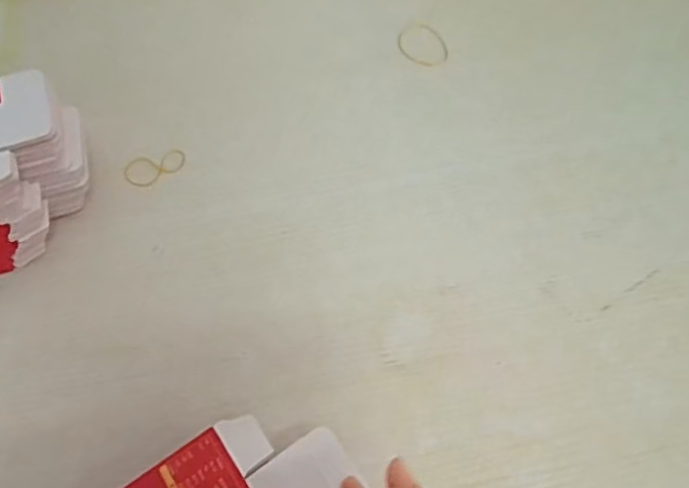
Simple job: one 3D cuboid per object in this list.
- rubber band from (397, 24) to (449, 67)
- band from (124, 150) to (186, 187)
[{"bbox_3d":[0.073,-0.183,0.538,0.040,0.004,0.056,-22,61,-12],"label":"rubber band"},{"bbox_3d":[-0.152,-0.063,0.469,0.049,0.004,0.030,-33,64,-17],"label":"band"}]

